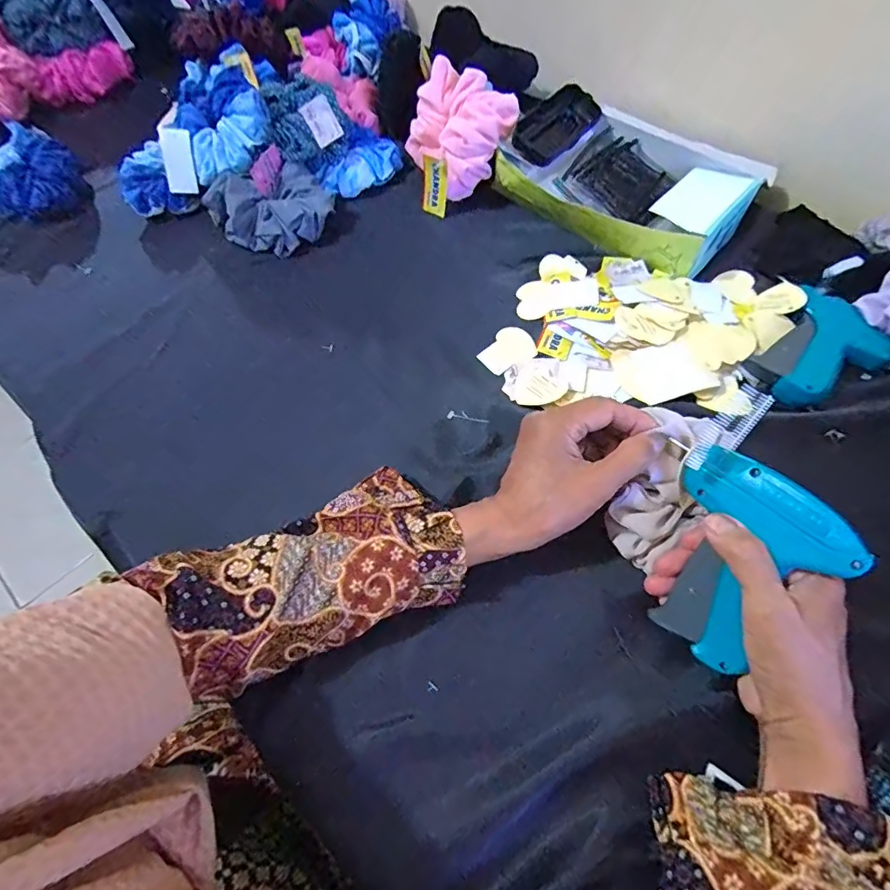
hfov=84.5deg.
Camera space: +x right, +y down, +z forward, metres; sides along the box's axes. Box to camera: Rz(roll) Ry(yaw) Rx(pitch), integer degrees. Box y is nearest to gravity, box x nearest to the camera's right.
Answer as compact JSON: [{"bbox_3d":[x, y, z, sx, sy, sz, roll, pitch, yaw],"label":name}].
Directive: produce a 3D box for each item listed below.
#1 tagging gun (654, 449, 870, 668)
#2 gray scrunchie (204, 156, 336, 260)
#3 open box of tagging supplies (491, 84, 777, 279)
[{"bbox_3d":[0.181,0.073,0.305,0.028,0.121,0.098,3,23,-47],"label":"tagging gun"},{"bbox_3d":[-0.181,-0.251,0.520,0.109,0.045,0.087,-33,66,-16],"label":"gray scrunchie"},{"bbox_3d":[0.187,-0.278,0.511,0.247,0.050,0.166,30,66,16],"label":"open box of tagging supplies"}]

